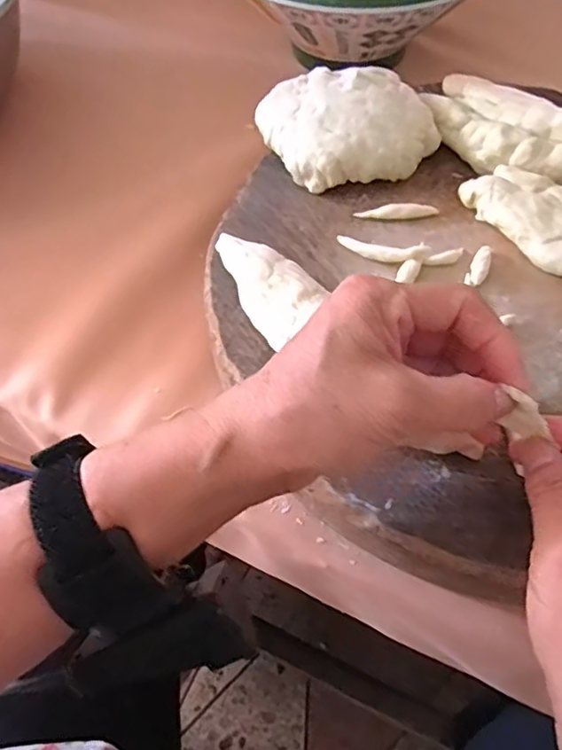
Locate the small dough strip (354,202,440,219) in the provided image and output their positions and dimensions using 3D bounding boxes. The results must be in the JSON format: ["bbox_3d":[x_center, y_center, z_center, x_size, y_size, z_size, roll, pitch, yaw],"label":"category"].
[{"bbox_3d":[0.073,-0.102,0.376,0.051,0.008,0.010,-5,58,-2],"label":"small dough strip"}]

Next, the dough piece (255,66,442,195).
[{"bbox_3d":[0.044,-0.163,0.397,0.098,0.035,0.090,0,58,1],"label":"dough piece"}]

